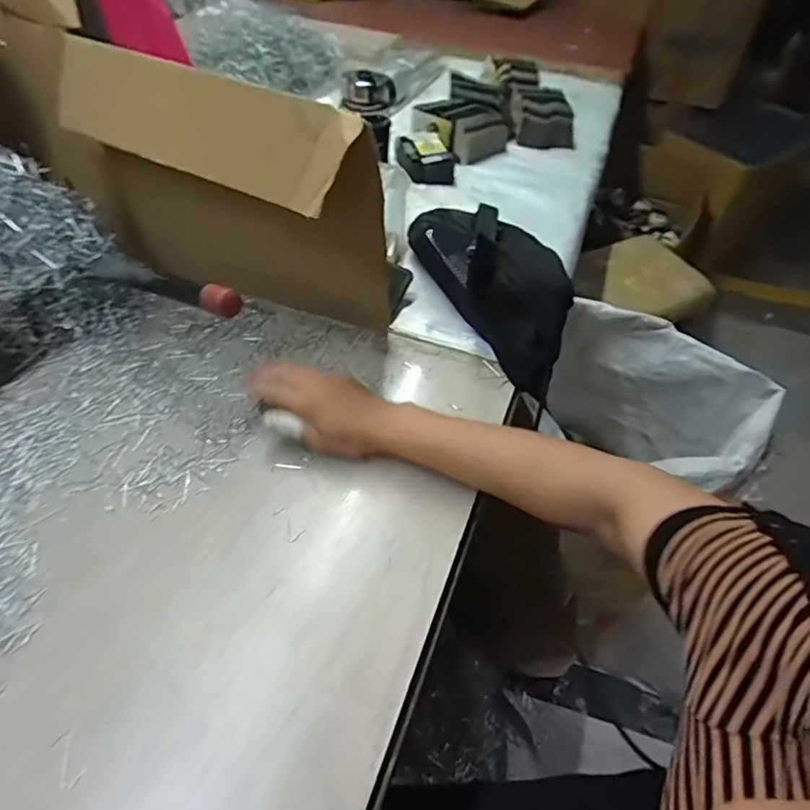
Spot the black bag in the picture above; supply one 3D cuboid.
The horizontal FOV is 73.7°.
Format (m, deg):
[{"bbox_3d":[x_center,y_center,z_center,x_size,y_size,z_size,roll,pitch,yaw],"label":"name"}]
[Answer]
[{"bbox_3d":[0.115,-0.157,0.637,0.120,0.115,0.261,-15,50,-17],"label":"black bag"}]

